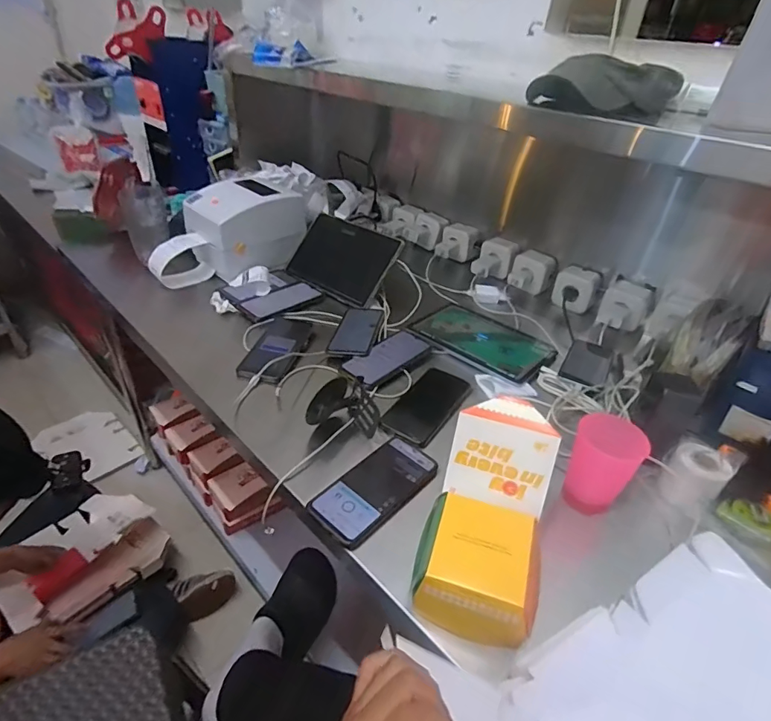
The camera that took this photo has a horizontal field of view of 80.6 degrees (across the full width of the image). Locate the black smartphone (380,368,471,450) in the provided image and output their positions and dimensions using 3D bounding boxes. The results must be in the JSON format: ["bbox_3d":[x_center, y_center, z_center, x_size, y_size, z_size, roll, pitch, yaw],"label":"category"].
[{"bbox_3d":[0.071,0.070,0.723,0.080,0.008,0.181,28,41,16],"label":"black smartphone"}]

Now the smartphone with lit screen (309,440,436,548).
[{"bbox_3d":[-0.011,0.156,0.572,0.083,0.018,0.169,29,42,30],"label":"smartphone with lit screen"}]

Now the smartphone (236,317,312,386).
[{"bbox_3d":[-0.192,-0.025,0.806,0.077,0.012,0.175,10,36,6],"label":"smartphone"}]

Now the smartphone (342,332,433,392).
[{"bbox_3d":[0.004,-0.007,0.804,0.074,0.015,0.183,30,43,30],"label":"smartphone"}]

